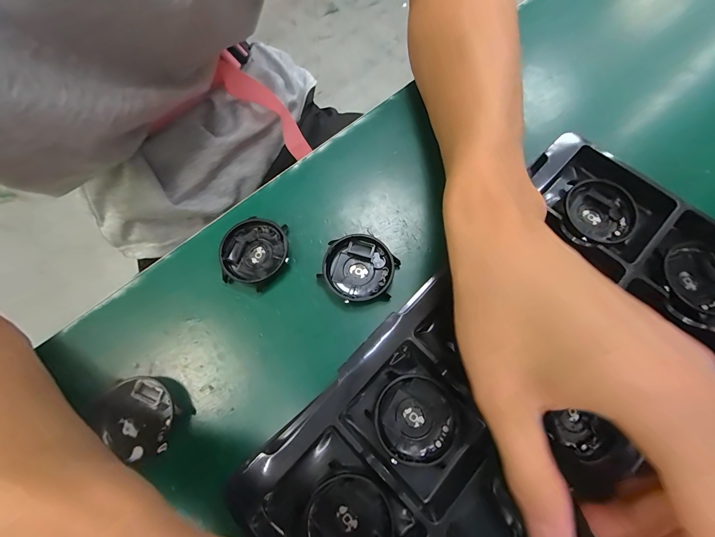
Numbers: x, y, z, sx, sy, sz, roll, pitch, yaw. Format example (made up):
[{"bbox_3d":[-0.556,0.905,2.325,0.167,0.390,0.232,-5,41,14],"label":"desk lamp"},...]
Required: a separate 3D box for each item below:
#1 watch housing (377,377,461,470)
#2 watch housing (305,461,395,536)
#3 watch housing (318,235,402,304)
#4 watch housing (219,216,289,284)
[{"bbox_3d":[0.032,0.082,0.175,0.043,0.010,0.043,-1,72,2],"label":"watch housing"},{"bbox_3d":[-0.006,0.128,0.159,0.044,0.010,0.045,-1,72,2],"label":"watch housing"},{"bbox_3d":[0.001,0.001,0.208,0.048,0.011,0.043,16,73,7],"label":"watch housing"},{"bbox_3d":[-0.068,-0.012,0.215,0.043,0.010,0.043,-7,72,0],"label":"watch housing"}]

